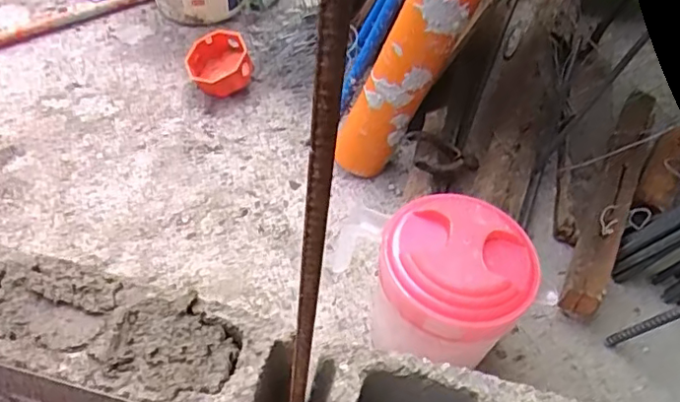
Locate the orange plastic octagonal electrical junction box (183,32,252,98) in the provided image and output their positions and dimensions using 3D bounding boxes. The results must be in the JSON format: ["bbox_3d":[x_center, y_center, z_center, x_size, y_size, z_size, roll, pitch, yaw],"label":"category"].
[{"bbox_3d":[-0.203,-0.233,1.019,0.110,0.051,0.112,-37,74,6],"label":"orange plastic octagonal electrical junction box"}]

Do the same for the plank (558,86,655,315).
[{"bbox_3d":[0.395,-0.018,0.875,0.050,0.072,0.451,25,51,13],"label":"plank"}]

